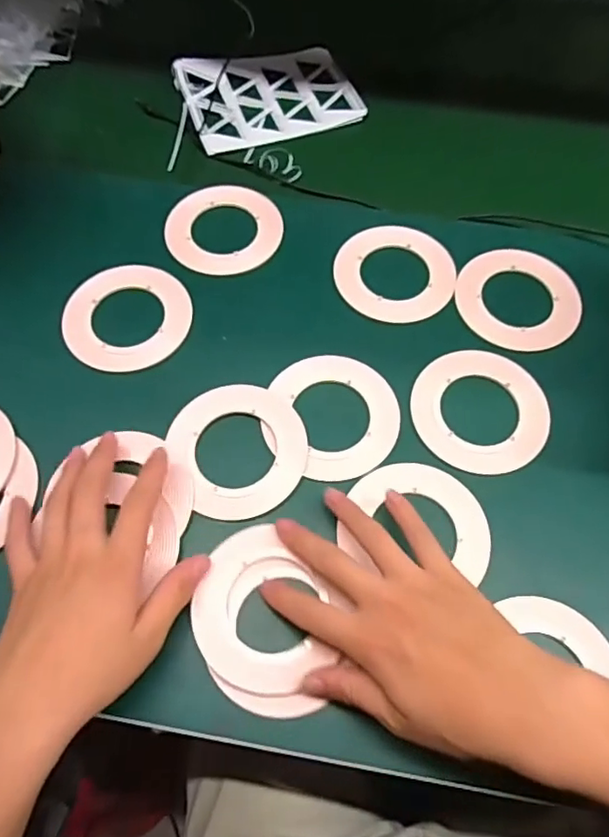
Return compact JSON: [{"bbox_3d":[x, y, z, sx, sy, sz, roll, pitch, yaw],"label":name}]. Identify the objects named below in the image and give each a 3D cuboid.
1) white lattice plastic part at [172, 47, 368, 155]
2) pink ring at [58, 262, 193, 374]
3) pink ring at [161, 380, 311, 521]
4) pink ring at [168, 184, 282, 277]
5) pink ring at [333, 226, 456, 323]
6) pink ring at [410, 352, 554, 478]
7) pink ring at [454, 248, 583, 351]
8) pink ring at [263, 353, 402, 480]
[{"bbox_3d":[-0.036,-0.344,0.607,0.176,0.023,0.131,-17,66,-8],"label":"white lattice plastic part"},{"bbox_3d":[-0.144,-0.085,0.468,0.101,0.004,0.100,0,64,0],"label":"pink ring"},{"bbox_3d":[-0.046,0.019,0.420,0.093,0.004,0.102,0,64,0],"label":"pink ring"},{"bbox_3d":[-0.071,-0.169,0.511,0.100,0.004,0.097,0,64,0],"label":"pink ring"},{"bbox_3d":[0.077,-0.125,0.490,0.100,0.005,0.094,0,64,0],"label":"pink ring"},{"bbox_3d":[0.133,-0.008,0.436,0.100,0.004,0.100,0,64,0],"label":"pink ring"},{"bbox_3d":[0.179,-0.101,0.480,0.100,0.007,0.096,0,64,0],"label":"pink ring"},{"bbox_3d":[0.021,-0.002,0.433,0.097,0.004,0.101,0,64,0],"label":"pink ring"}]

